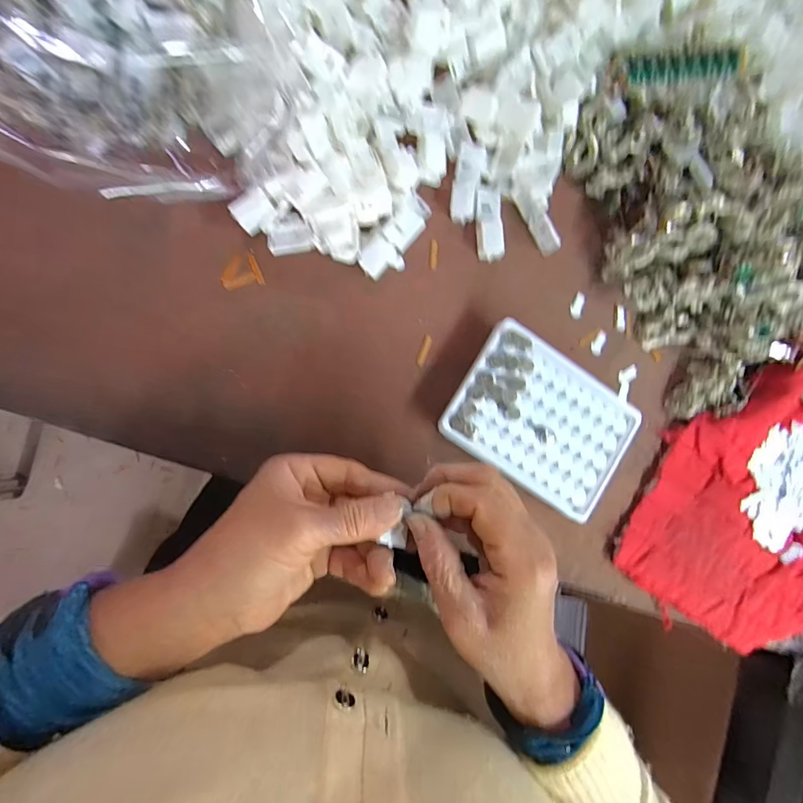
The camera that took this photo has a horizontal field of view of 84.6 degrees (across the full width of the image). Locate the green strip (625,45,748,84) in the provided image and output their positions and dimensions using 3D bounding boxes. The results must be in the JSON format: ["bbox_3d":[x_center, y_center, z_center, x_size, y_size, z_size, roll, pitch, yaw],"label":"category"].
[{"bbox_3d":[0.216,-0.253,0.333,0.088,0.014,0.016,0,92,6],"label":"green strip"}]

